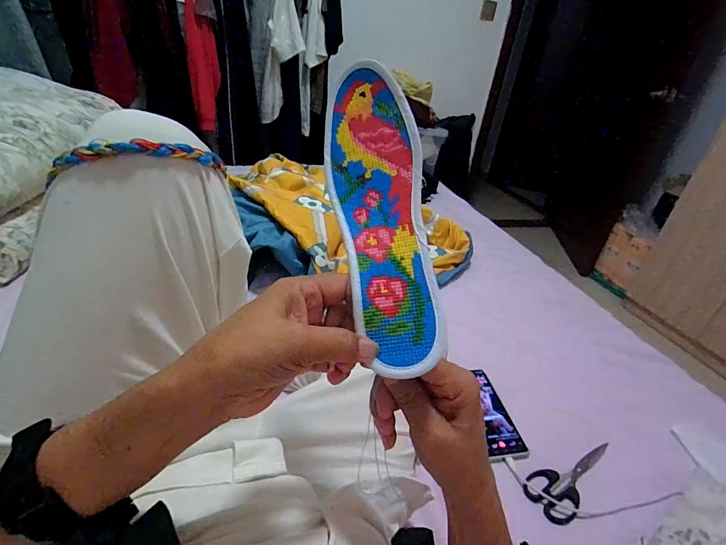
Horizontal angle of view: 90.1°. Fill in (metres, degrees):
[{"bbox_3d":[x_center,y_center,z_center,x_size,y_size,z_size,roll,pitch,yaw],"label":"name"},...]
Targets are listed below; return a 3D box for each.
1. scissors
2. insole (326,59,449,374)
[{"bbox_3d":[0.299,0.289,0.520,0.155,0.019,0.064,-16,38,-34],"label":"scissors"},{"bbox_3d":[0.011,-0.049,0.266,0.068,0.016,0.236,-11,72,12],"label":"insole"}]

